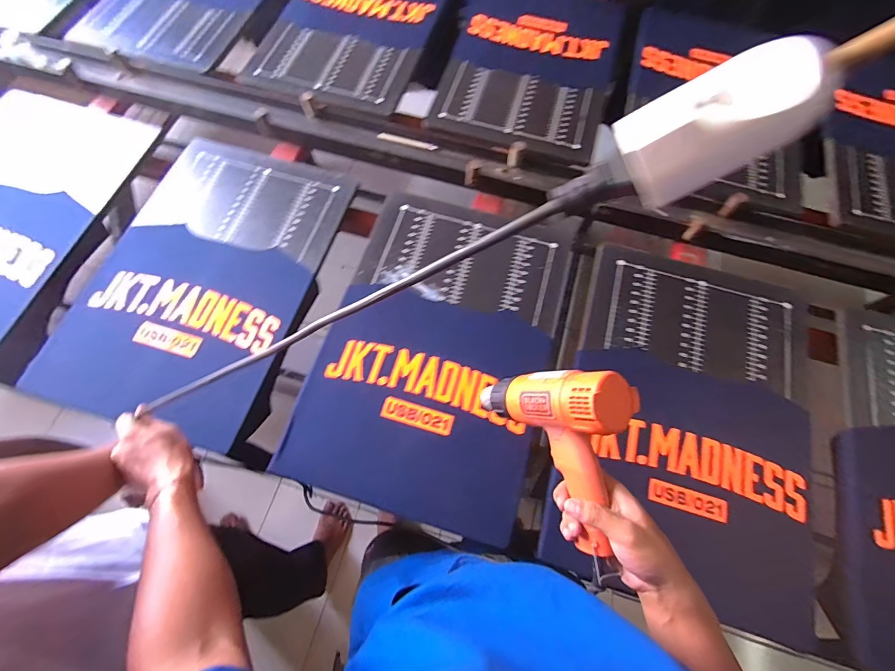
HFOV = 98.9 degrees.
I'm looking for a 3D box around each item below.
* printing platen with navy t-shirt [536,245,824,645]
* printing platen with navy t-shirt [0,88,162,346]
[{"bbox_3d":[0.425,0.130,0.682,0.421,0.058,0.607,17,70,4],"label":"printing platen with navy t-shirt"},{"bbox_3d":[-0.928,-0.256,0.797,0.416,0.036,0.617,18,68,6],"label":"printing platen with navy t-shirt"}]

